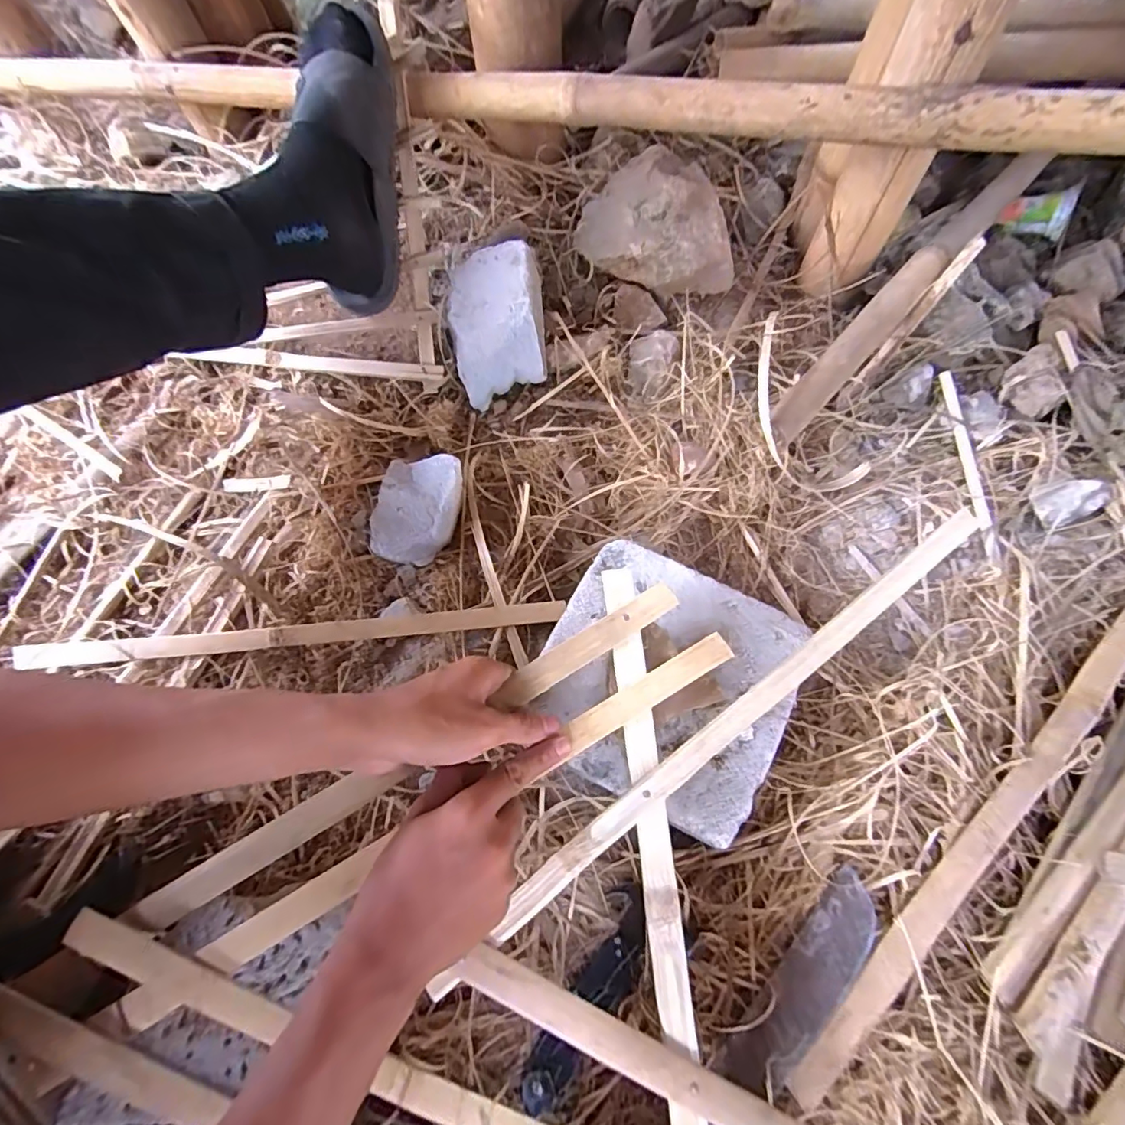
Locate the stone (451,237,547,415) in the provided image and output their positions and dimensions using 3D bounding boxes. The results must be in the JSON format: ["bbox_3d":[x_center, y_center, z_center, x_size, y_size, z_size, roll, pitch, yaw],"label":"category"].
[{"bbox_3d":[-0.076,-0.272,0.606,0.102,0.077,0.153,-6,66,-2],"label":"stone"}]

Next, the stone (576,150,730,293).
[{"bbox_3d":[0.106,-0.398,0.647,0.175,0.099,0.160,-3,66,-1],"label":"stone"}]

